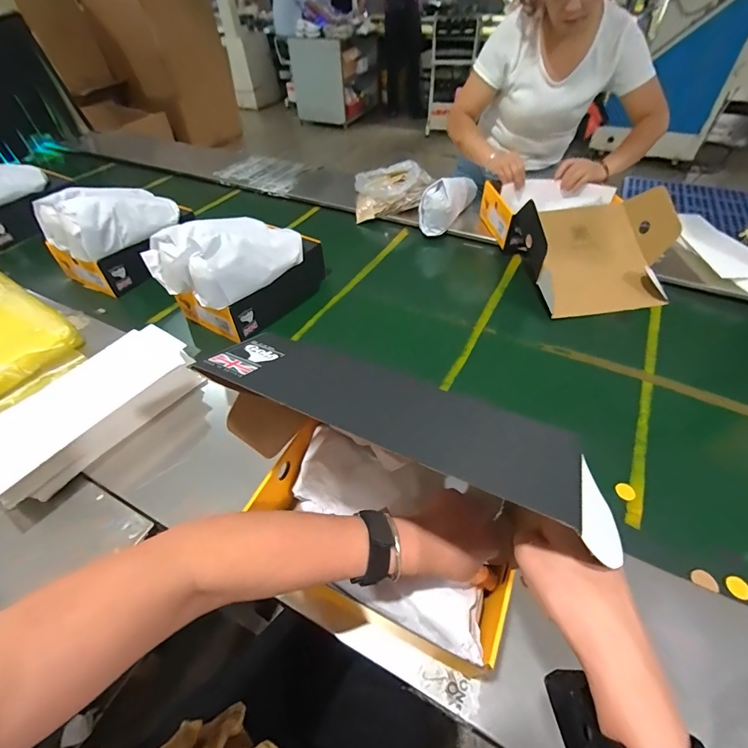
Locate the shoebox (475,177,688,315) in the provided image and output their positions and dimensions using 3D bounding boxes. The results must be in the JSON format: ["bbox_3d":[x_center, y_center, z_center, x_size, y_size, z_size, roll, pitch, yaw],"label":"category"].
[{"bbox_3d":[0.541,-0.368,1.016,0.363,0.150,0.456,-10,48,-6],"label":"shoebox"}]

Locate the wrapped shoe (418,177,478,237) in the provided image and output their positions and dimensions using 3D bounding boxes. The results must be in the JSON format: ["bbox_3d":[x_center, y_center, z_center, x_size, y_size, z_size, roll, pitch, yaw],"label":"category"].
[{"bbox_3d":[0.237,-0.547,1.195,0.095,0.120,0.294,22,52,21],"label":"wrapped shoe"}]

